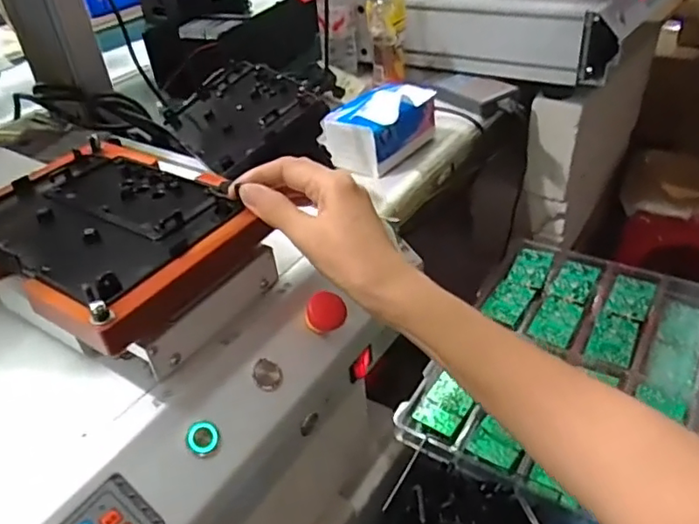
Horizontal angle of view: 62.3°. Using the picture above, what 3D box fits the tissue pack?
[{"bbox_3d":[0.052,-0.210,0.870,0.096,0.092,0.164,24,46,33],"label":"tissue pack"}]

